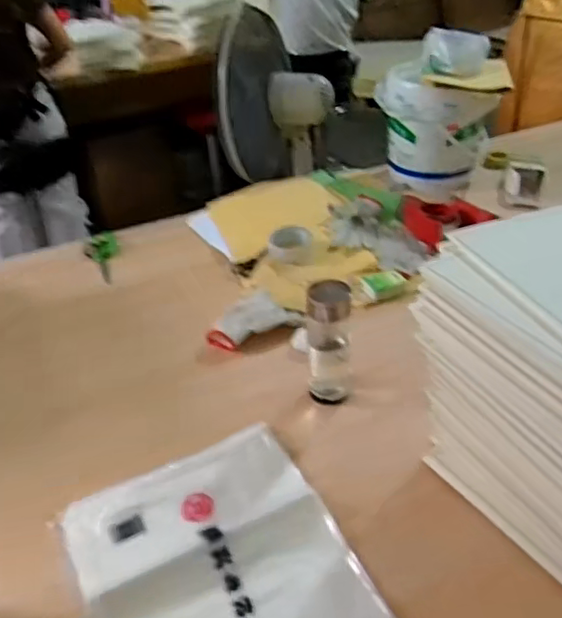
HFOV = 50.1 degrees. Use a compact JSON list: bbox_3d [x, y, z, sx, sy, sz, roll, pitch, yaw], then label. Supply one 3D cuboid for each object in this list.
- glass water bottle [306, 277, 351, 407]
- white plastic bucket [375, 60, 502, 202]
[{"bbox_3d":[0.070,0.057,0.868,0.064,0.202,0.060,4,37,9],"label":"glass water bottle"},{"bbox_3d":[0.358,-0.417,1.434,0.263,0.257,0.213,4,37,9],"label":"white plastic bucket"}]

